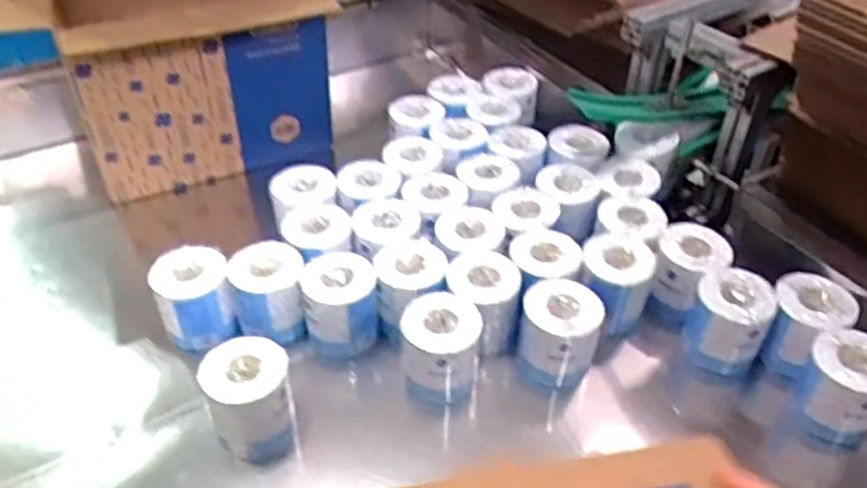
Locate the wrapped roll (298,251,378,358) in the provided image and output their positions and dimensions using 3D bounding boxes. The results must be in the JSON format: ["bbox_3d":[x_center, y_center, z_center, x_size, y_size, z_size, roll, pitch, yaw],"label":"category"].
[{"bbox_3d":[-0.130,0.086,1.041,0.100,0.116,0.094,1,41,-1],"label":"wrapped roll"}]

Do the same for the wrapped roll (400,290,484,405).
[{"bbox_3d":[0.009,0.137,0.987,0.097,0.102,0.105,8,41,6],"label":"wrapped roll"}]

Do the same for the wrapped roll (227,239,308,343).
[{"bbox_3d":[-0.229,0.070,1.047,0.101,0.103,0.108,-11,43,-15],"label":"wrapped roll"}]

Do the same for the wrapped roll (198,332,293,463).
[{"bbox_3d":[-0.224,0.194,0.906,0.095,0.126,0.099,1,41,-1],"label":"wrapped roll"}]

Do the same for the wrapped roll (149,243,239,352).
[{"bbox_3d":[-0.329,0.076,1.033,0.102,0.101,0.102,-13,43,-17],"label":"wrapped roll"}]

